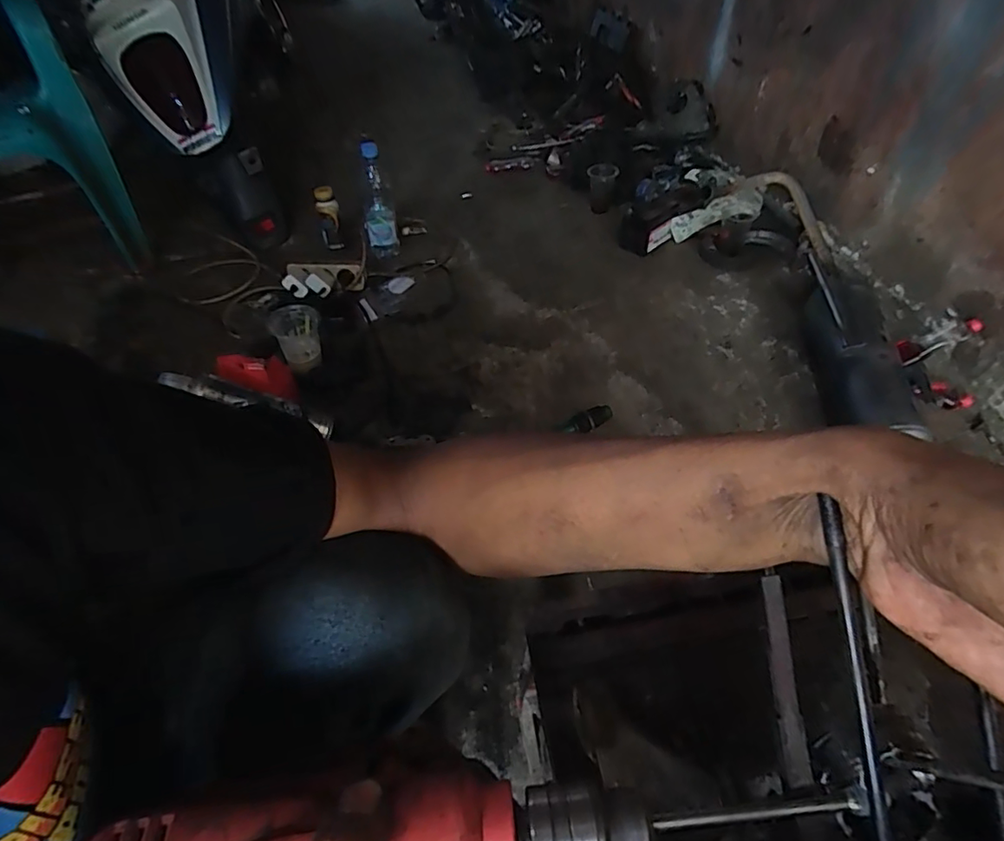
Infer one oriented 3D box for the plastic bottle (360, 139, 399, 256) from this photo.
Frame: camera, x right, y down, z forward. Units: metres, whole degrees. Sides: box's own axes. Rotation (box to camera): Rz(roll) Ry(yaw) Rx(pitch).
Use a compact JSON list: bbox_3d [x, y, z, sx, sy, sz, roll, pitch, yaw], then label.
[{"bbox_3d":[-0.268,-0.472,1.167,0.067,0.237,0.064,-11,47,-9],"label":"plastic bottle"}]

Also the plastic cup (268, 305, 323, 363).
[{"bbox_3d":[-0.368,-0.151,0.986,0.082,0.090,0.075,-18,49,-16],"label":"plastic cup"}]

